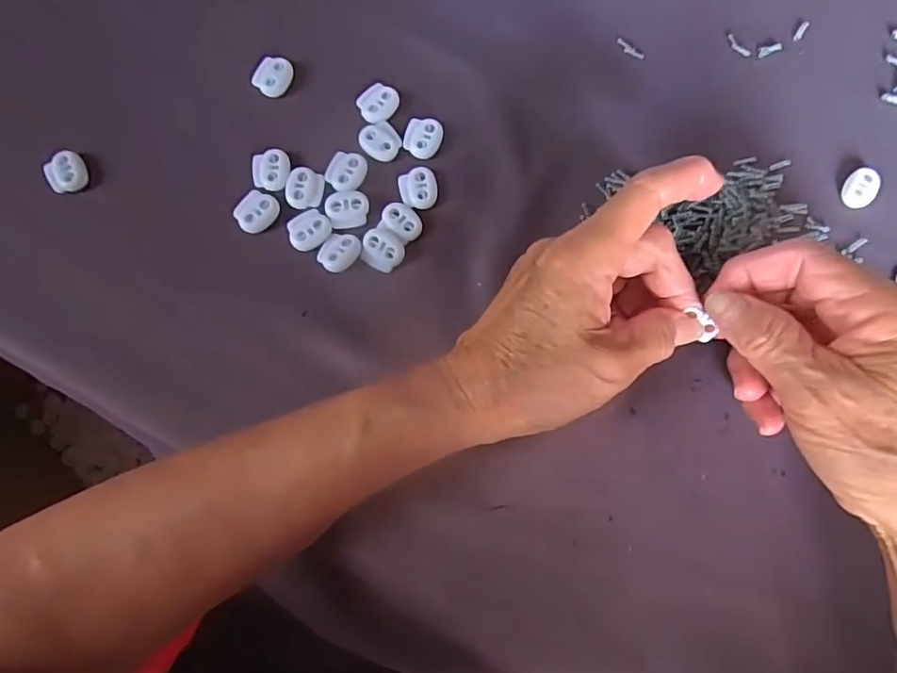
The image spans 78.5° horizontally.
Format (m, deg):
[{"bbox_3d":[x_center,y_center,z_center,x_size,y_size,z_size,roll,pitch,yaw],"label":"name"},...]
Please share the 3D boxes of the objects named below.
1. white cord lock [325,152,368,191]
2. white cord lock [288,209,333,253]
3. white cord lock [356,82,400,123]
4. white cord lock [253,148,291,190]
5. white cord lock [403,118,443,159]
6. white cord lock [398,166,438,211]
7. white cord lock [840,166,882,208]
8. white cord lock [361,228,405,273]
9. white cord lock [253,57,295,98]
[{"bbox_3d":[-0.053,-0.087,0.287,0.019,0.004,0.021,27,79,4],"label":"white cord lock"},{"bbox_3d":[-0.071,-0.055,0.281,0.022,0.004,0.020,-33,81,-7],"label":"white cord lock"},{"bbox_3d":[-0.038,-0.126,0.295,0.022,0.004,0.019,-41,82,-9],"label":"white cord lock"},{"bbox_3d":[-0.093,-0.088,0.288,0.019,0.004,0.022,-4,78,-2],"label":"white cord lock"},{"bbox_3d":[-0.013,-0.106,0.292,0.019,0.004,0.021,13,78,2],"label":"white cord lock"},{"bbox_3d":[-0.016,-0.078,0.286,0.020,0.004,0.023,-1,78,-1],"label":"white cord lock"},{"bbox_3d":[0.218,-0.079,0.290,0.016,0.007,0.021,43,81,7],"label":"white cord lock"},{"bbox_3d":[-0.033,-0.044,0.279,0.021,0.004,0.019,23,79,4],"label":"white cord lock"},{"bbox_3d":[-0.095,-0.142,0.299,0.019,0.004,0.023,21,79,3],"label":"white cord lock"}]

